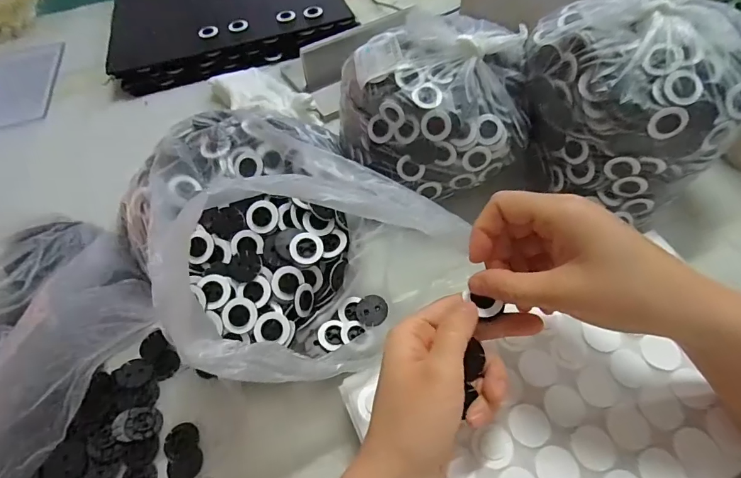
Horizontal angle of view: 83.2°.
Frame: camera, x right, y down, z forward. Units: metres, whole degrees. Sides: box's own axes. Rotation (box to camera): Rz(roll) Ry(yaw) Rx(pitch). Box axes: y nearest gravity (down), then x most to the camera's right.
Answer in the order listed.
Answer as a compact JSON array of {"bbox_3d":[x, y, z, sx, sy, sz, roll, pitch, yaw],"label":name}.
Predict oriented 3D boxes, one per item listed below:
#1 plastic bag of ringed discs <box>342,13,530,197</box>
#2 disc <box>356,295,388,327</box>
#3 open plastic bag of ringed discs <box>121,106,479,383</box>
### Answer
[{"bbox_3d":[0.063,-0.133,0.411,0.166,0.114,0.154,-30,58,-16],"label":"plastic bag of ringed discs"},{"bbox_3d":[0.002,0.060,0.348,0.026,0.005,0.026,-4,67,11],"label":"disc"},{"bbox_3d":[-0.082,0.006,0.356,0.183,0.117,0.260,-39,61,-21],"label":"open plastic bag of ringed discs"}]

